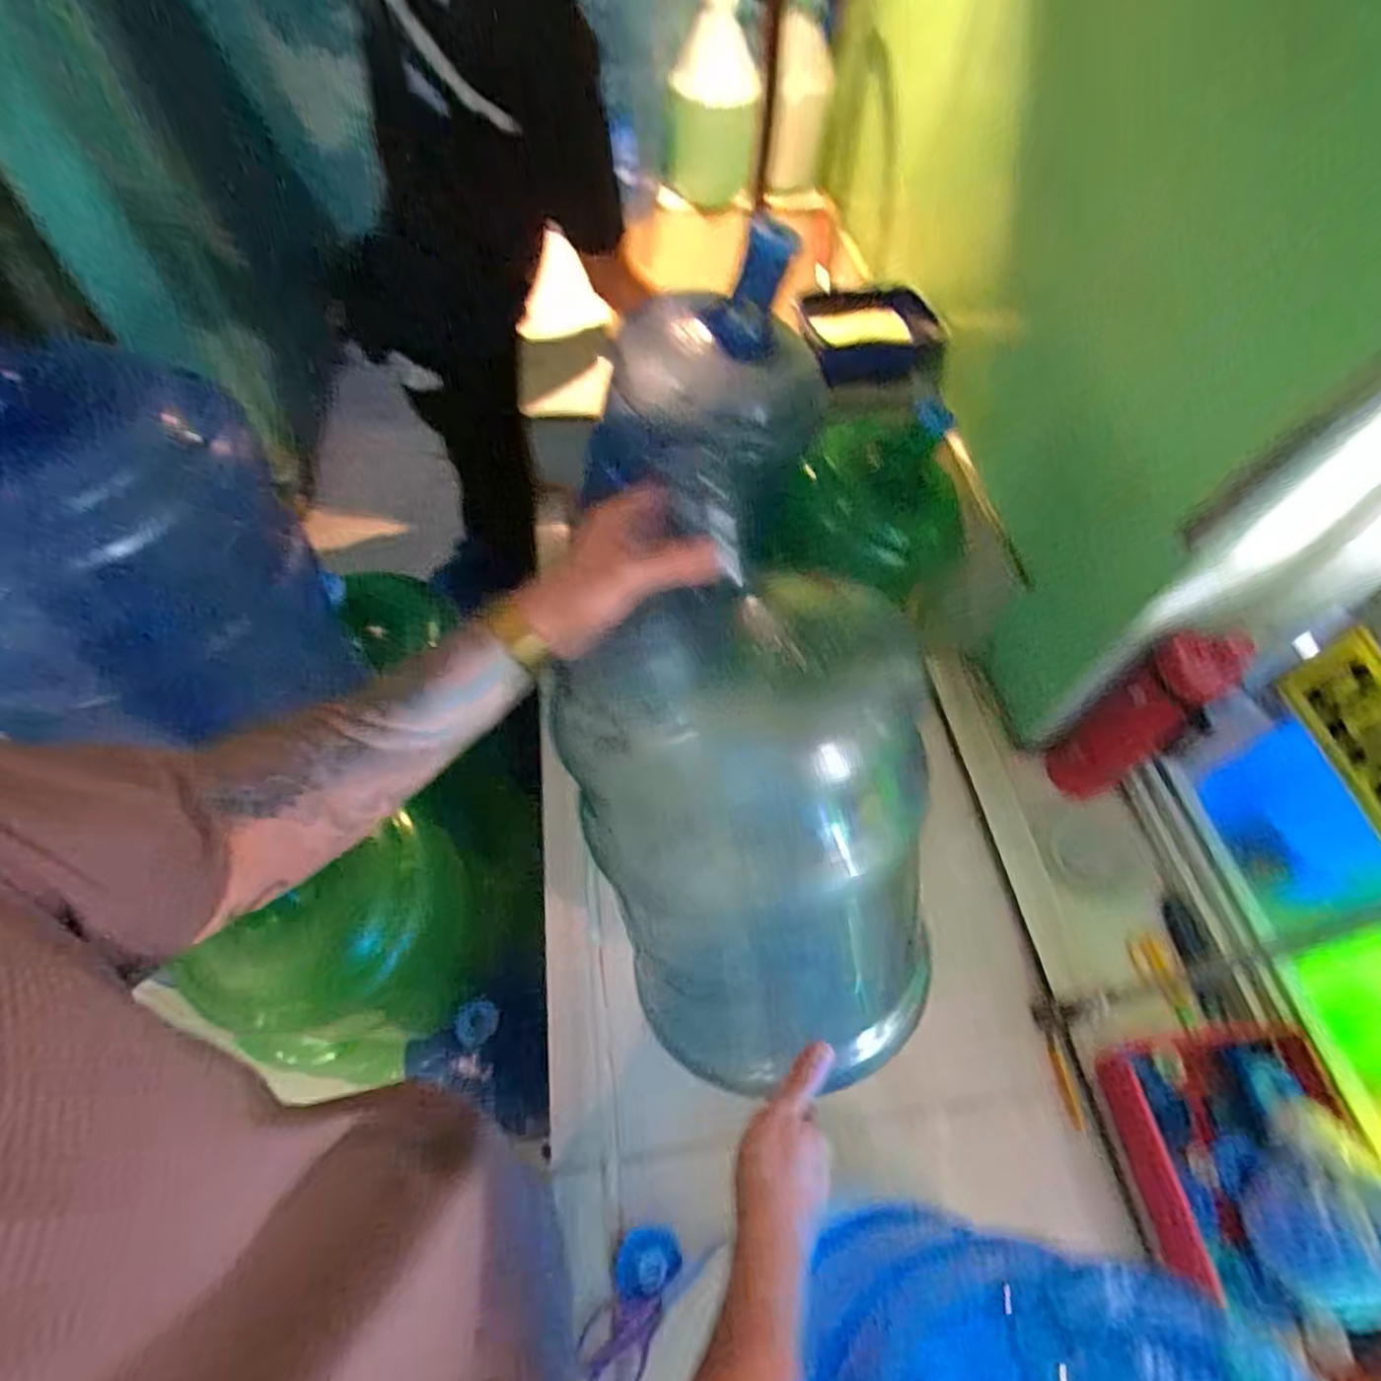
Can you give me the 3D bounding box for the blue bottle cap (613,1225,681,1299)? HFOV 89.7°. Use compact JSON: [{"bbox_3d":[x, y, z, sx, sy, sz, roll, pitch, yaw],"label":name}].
[{"bbox_3d":[-0.038,0.501,0.610,0.057,0.013,0.047,-4,58,-6],"label":"blue bottle cap"}]

